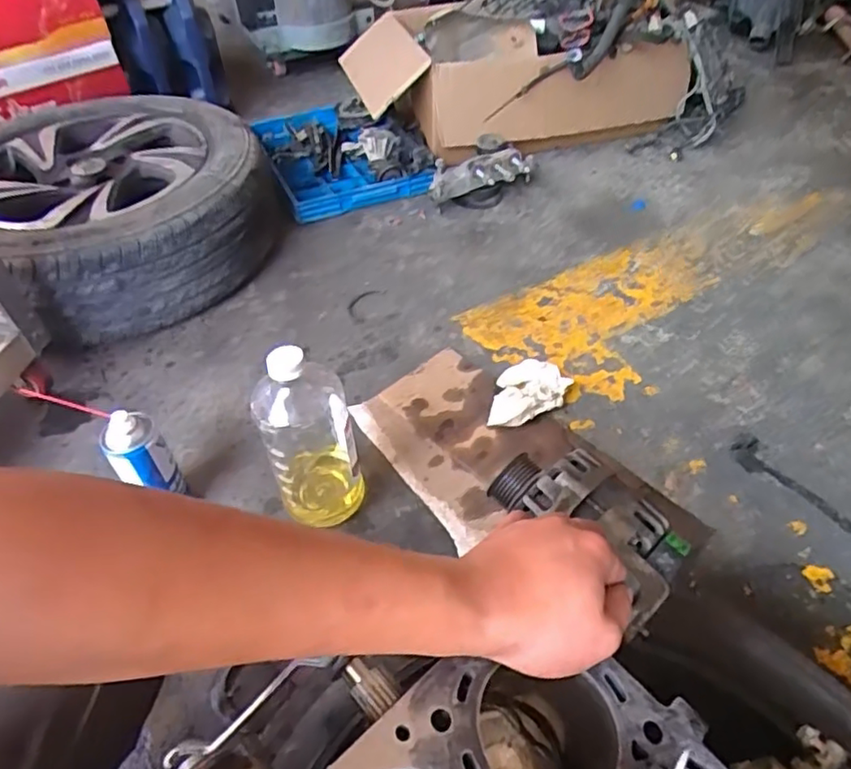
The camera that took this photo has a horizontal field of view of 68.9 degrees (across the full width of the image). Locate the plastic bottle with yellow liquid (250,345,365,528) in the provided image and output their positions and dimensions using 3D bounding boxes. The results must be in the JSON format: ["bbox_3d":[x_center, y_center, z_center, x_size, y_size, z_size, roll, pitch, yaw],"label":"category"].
[{"bbox_3d":[-0.145,0.065,0.772,0.107,0.264,0.090,-14,48,-10],"label":"plastic bottle with yellow liquid"}]

